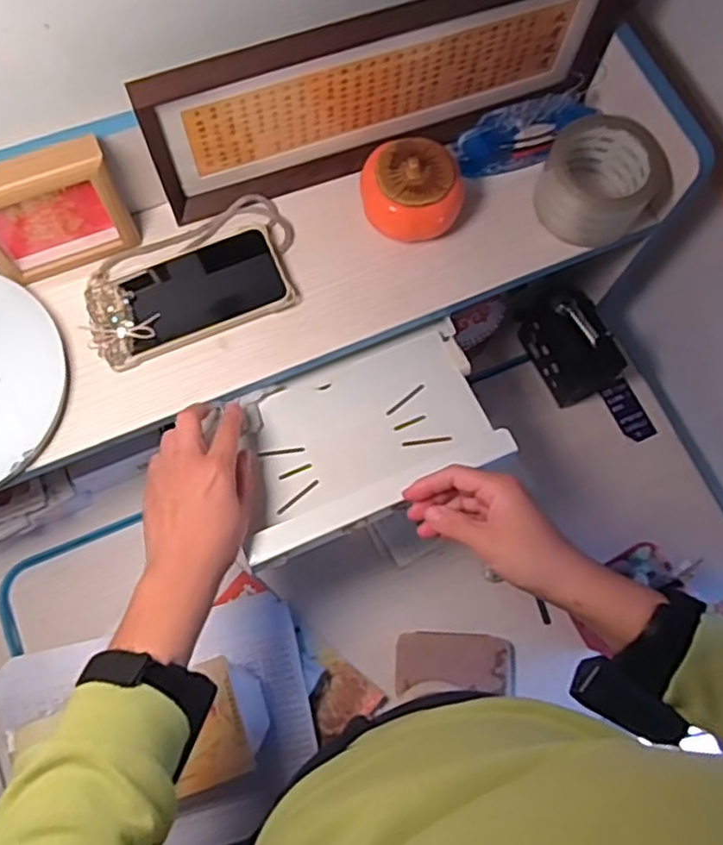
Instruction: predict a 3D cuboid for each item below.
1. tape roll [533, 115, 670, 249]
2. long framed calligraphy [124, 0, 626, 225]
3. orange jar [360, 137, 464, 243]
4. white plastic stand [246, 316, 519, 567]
[{"bbox_3d":[0.214,-0.216,0.623,0.094,0.064,0.090,1,72,-2],"label":"tape roll"},{"bbox_3d":[0.024,-0.282,0.594,0.407,0.144,0.037,-21,74,-9],"label":"long framed calligraphy"},{"bbox_3d":[0.046,-0.202,0.615,0.086,0.068,0.076,-16,74,-8],"label":"orange jar"},{"bbox_3d":[0.001,0.006,0.591,0.223,0.046,0.144,-22,75,-9],"label":"white plastic stand"}]

